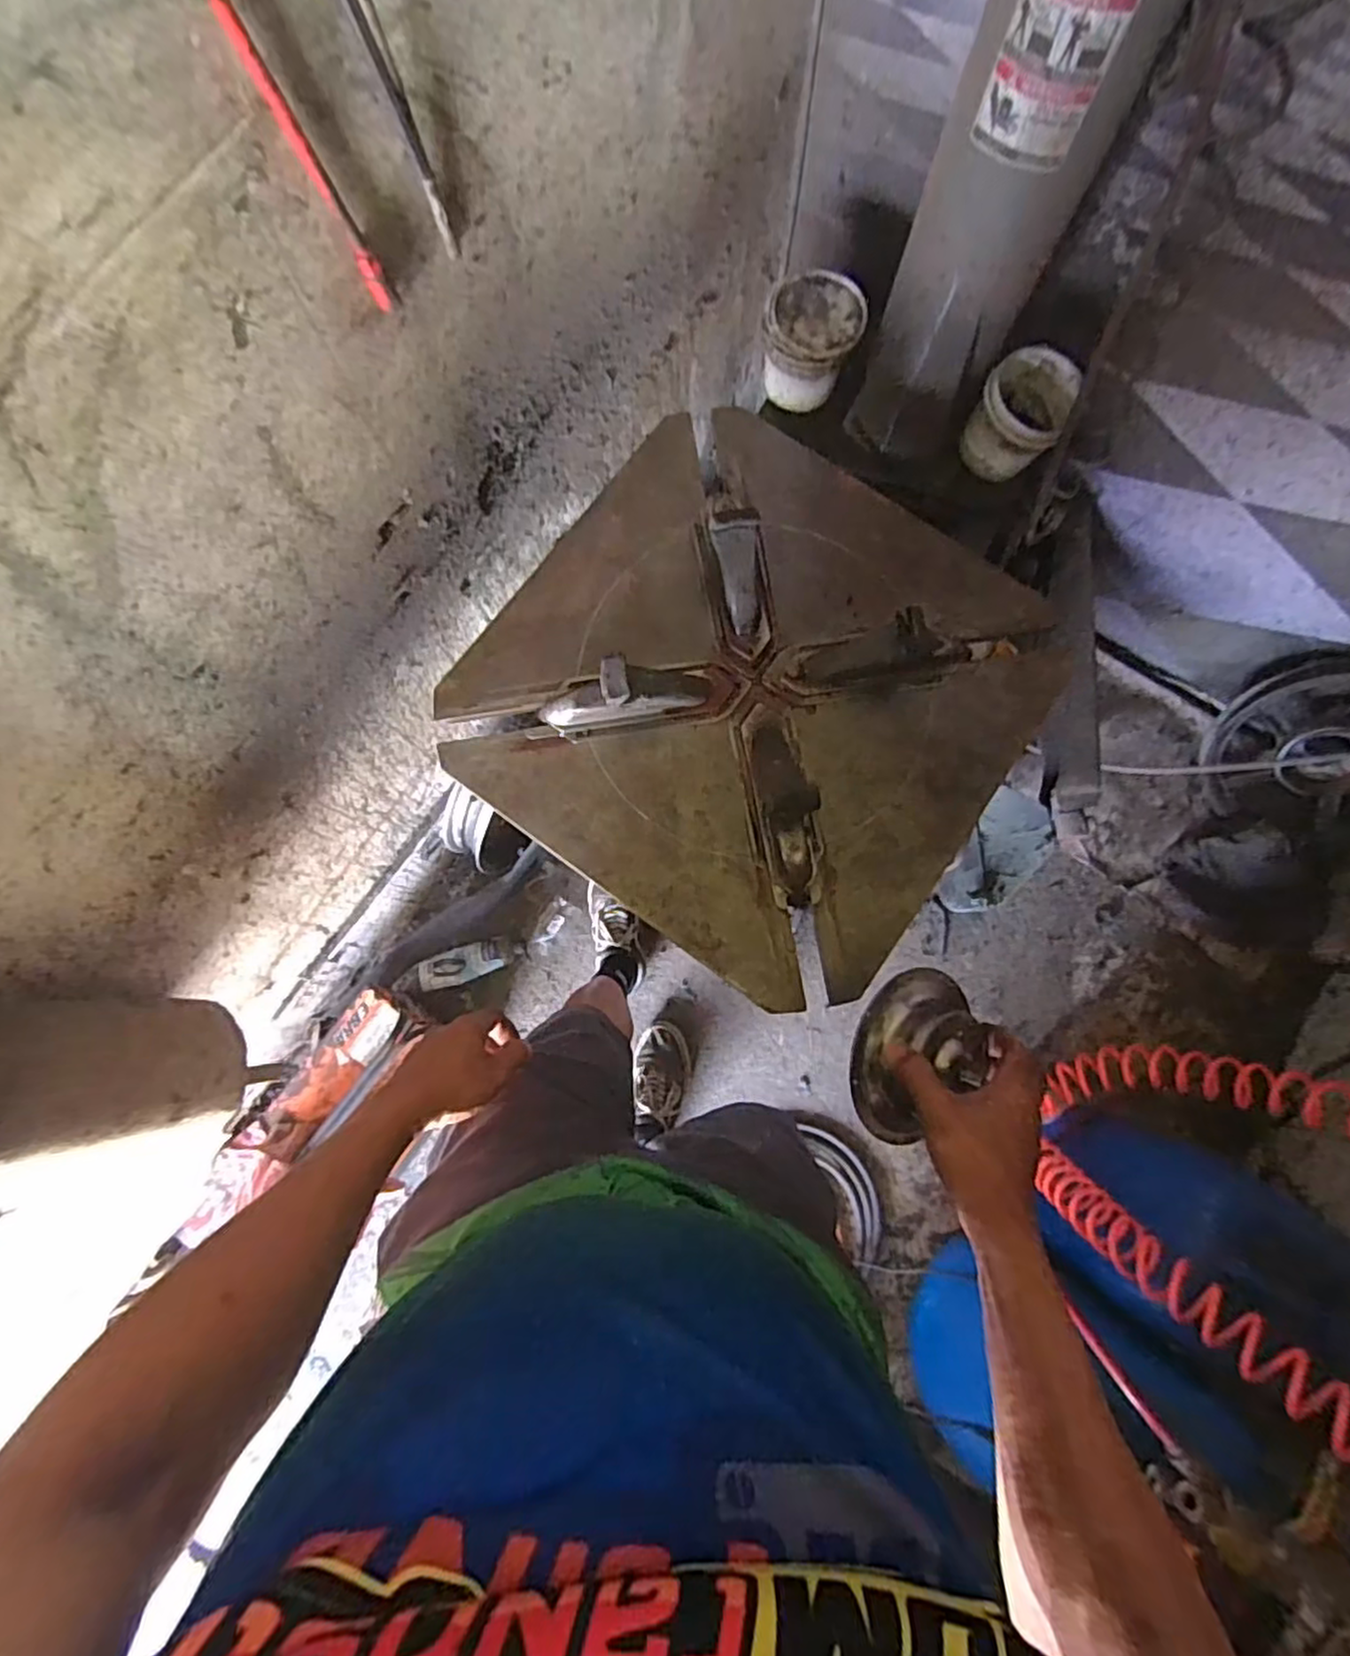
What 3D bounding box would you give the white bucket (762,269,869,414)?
[{"bbox_3d":[0.192,-0.684,0.981,0.124,0.107,0.136,0,79,-1],"label":"white bucket"}]

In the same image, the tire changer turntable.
[{"bbox_3d":[0.098,-0.180,0.752,0.559,0.094,0.590,35,81,6],"label":"tire changer turntable"}]

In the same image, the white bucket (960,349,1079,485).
[{"bbox_3d":[0.474,-0.569,0.962,0.115,0.096,0.124,0,79,-1],"label":"white bucket"}]

